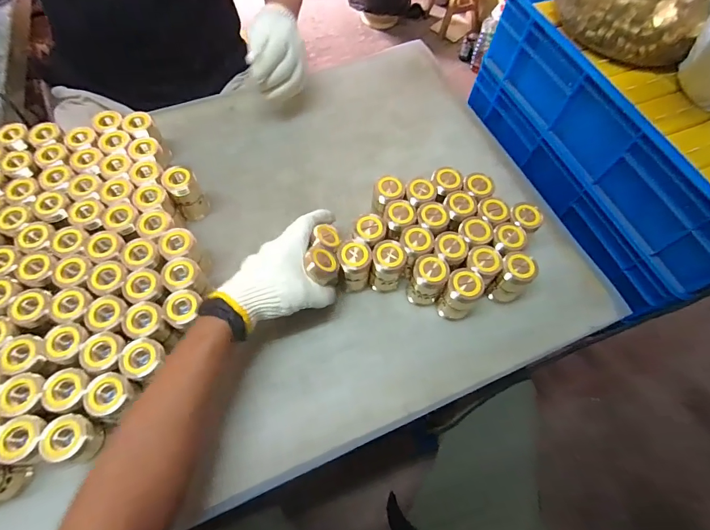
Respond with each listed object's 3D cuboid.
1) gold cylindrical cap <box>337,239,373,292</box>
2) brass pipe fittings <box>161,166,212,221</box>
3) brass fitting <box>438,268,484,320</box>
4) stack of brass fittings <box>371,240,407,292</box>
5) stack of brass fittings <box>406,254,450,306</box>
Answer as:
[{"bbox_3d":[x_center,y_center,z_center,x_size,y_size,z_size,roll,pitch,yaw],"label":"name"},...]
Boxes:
[{"bbox_3d":[-0.001,0.000,0.469,0.038,0.071,0.039,-1,65,-3],"label":"gold cylindrical cap"},{"bbox_3d":[-0.228,-0.099,0.521,0.042,0.073,0.049,-29,69,-15],"label":"brass pipe fittings"},{"bbox_3d":[0.126,0.036,0.462,0.039,0.077,0.044,31,68,12],"label":"brass fitting"},{"bbox_3d":[0.039,0.003,0.471,0.038,0.074,0.036,13,65,4],"label":"stack of brass fittings"},{"bbox_3d":[0.087,0.020,0.468,0.039,0.077,0.041,22,66,8],"label":"stack of brass fittings"}]

